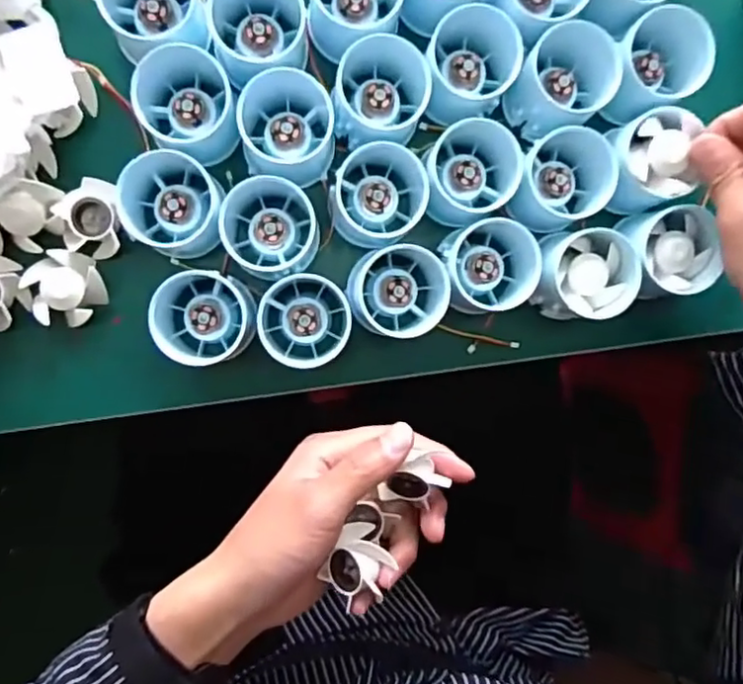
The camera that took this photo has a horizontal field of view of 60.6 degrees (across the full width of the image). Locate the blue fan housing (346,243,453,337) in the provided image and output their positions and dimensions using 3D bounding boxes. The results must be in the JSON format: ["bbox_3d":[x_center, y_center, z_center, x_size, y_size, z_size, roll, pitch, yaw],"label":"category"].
[{"bbox_3d":[0.015,-0.029,0.376,0.055,0.047,0.056,0,92,-5],"label":"blue fan housing"}]

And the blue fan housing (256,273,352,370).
[{"bbox_3d":[-0.039,-0.013,0.375,0.050,0.045,0.054,0,92,-5],"label":"blue fan housing"}]

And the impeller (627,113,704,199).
[{"bbox_3d":[0.166,-0.106,0.363,0.037,0.015,0.043,-4,97,-4],"label":"impeller"}]

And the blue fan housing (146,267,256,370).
[{"bbox_3d":[-0.096,-0.015,0.366,0.054,0.049,0.050,0,92,-5],"label":"blue fan housing"}]

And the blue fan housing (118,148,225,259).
[{"bbox_3d":[-0.114,-0.078,0.360,0.050,0.040,0.056,11,91,-5],"label":"blue fan housing"}]

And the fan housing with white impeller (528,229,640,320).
[{"bbox_3d":[0.123,-0.039,0.379,0.057,0.046,0.054,-16,93,-4],"label":"fan housing with white impeller"}]

